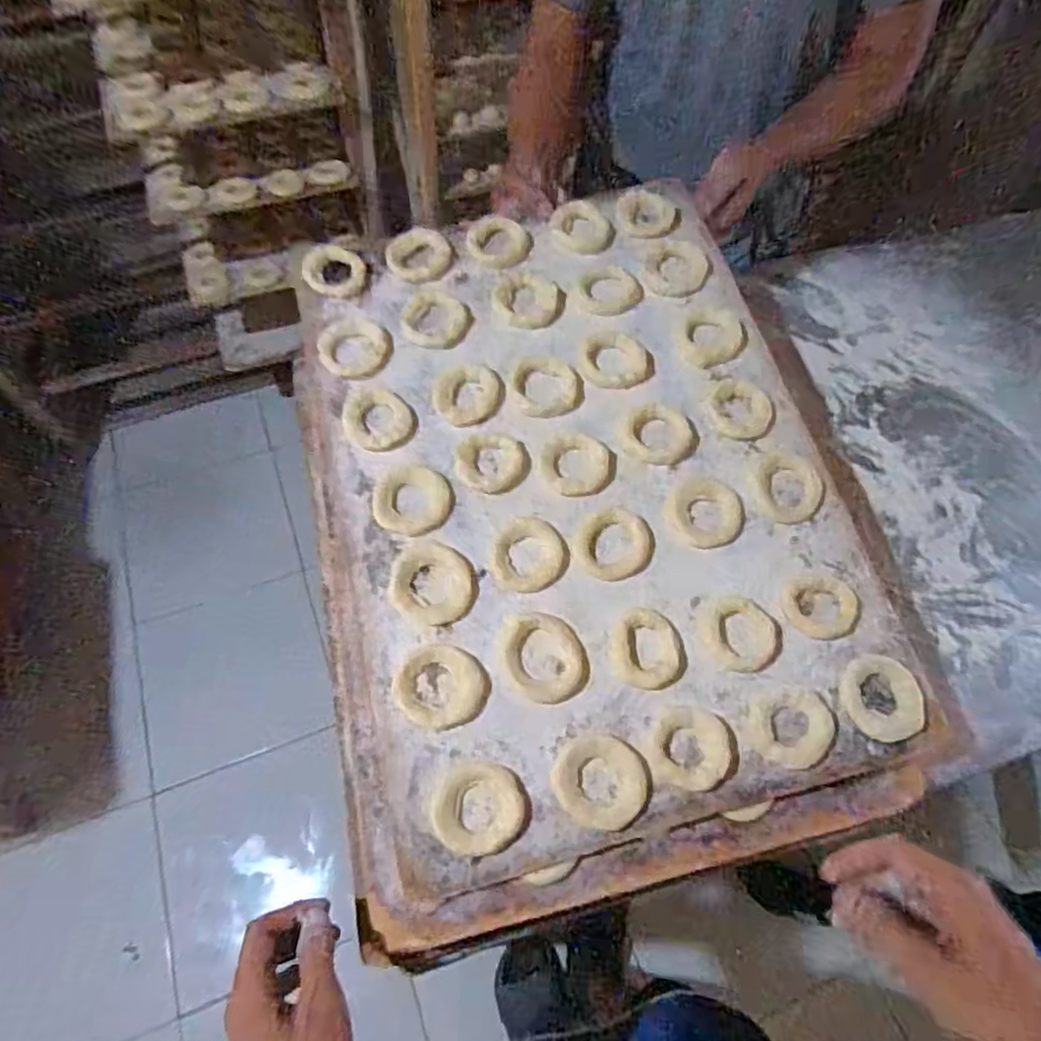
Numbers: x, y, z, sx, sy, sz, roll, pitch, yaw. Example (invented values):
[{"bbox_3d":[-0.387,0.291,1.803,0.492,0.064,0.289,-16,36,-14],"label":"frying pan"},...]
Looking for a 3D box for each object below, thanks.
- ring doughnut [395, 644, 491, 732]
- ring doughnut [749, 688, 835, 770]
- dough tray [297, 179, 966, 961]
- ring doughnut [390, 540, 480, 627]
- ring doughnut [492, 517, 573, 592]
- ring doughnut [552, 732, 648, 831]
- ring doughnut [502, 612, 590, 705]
[{"bbox_3d":[-0.058,0.125,0.487,0.068,0.014,0.059,3,59,1],"label":"ring doughnut"},{"bbox_3d":[0.201,0.153,0.479,0.059,0.011,0.054,3,59,1],"label":"ring doughnut"},{"bbox_3d":[0.051,-0.026,0.566,0.450,0.041,0.612,-13,68,-5],"label":"dough tray"},{"bbox_3d":[-0.069,0.051,0.518,0.069,0.011,0.064,0,59,-1],"label":"ring doughnut"},{"bbox_3d":[0.008,0.028,0.527,0.062,0.012,0.061,0,59,-1],"label":"ring doughnut"},{"bbox_3d":[0.057,0.185,0.462,0.065,0.012,0.061,0,59,-1],"label":"ring doughnut"},{"bbox_3d":[0.019,0.105,0.496,0.066,0.009,0.065,2,76,4],"label":"ring doughnut"}]

